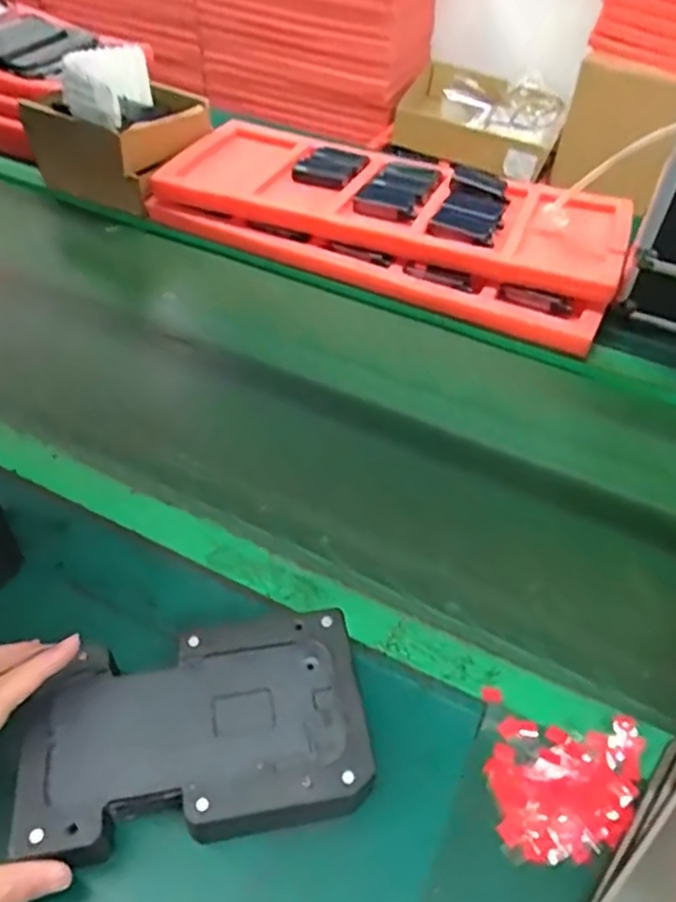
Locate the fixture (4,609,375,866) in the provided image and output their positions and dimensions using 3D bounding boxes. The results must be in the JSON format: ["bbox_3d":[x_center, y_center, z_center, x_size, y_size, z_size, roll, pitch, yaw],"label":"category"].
[{"bbox_3d":[-0.082,0.163,0.391,0.191,0.038,0.113,-11,51,-9],"label":"fixture"}]

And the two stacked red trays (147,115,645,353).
[{"bbox_3d":[0.060,-0.290,0.821,0.556,0.056,0.248,20,48,15],"label":"two stacked red trays"}]

